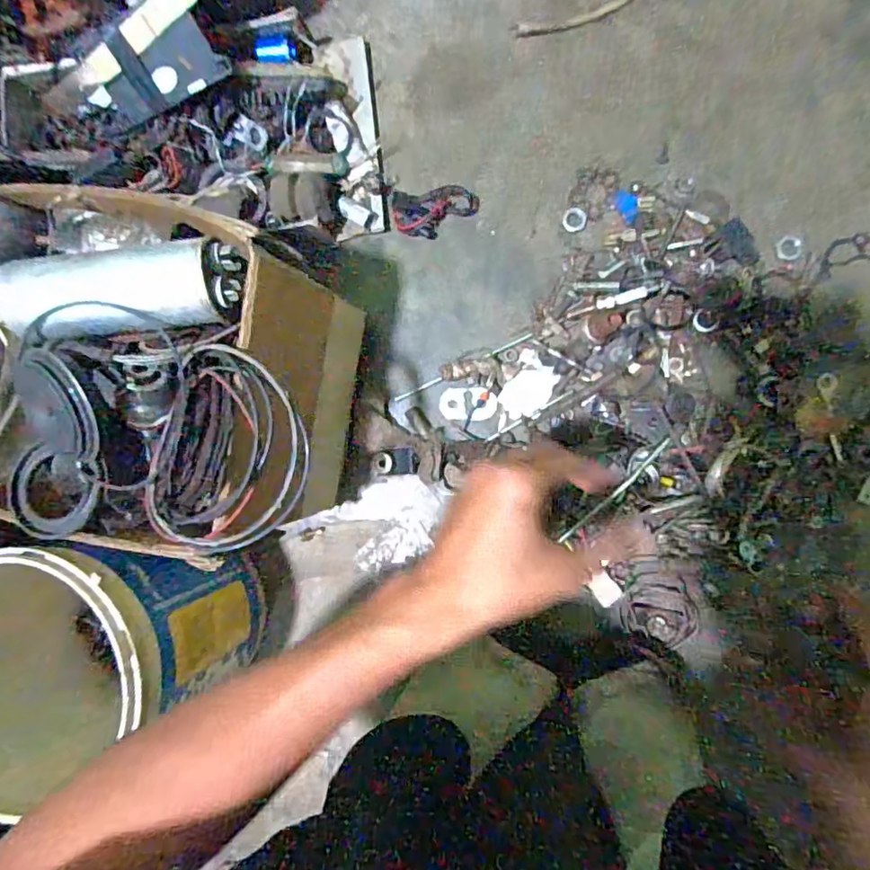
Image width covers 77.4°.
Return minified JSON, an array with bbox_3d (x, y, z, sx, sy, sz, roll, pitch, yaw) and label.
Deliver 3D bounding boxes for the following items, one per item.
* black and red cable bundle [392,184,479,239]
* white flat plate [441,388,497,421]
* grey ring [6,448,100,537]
[{"bbox_3d":[0.001,-0.208,0.507,0.079,0.017,0.043,-8,87,7],"label":"black and red cable bundle"},{"bbox_3d":[0.031,-0.029,0.514,0.053,0.004,0.030,3,88,7],"label":"white flat plate"},{"bbox_3d":[-0.250,0.038,0.358,0.059,0.012,0.056,0,88,7],"label":"grey ring"}]

